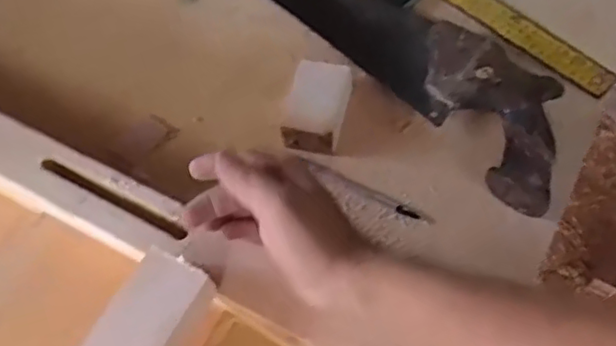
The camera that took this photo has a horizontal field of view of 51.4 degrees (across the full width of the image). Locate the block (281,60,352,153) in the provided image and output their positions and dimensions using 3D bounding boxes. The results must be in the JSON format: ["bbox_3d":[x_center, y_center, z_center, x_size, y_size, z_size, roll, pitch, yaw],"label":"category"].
[{"bbox_3d":[0.008,-0.065,0.623,0.053,0.028,0.085,10,63,10],"label":"block"}]

